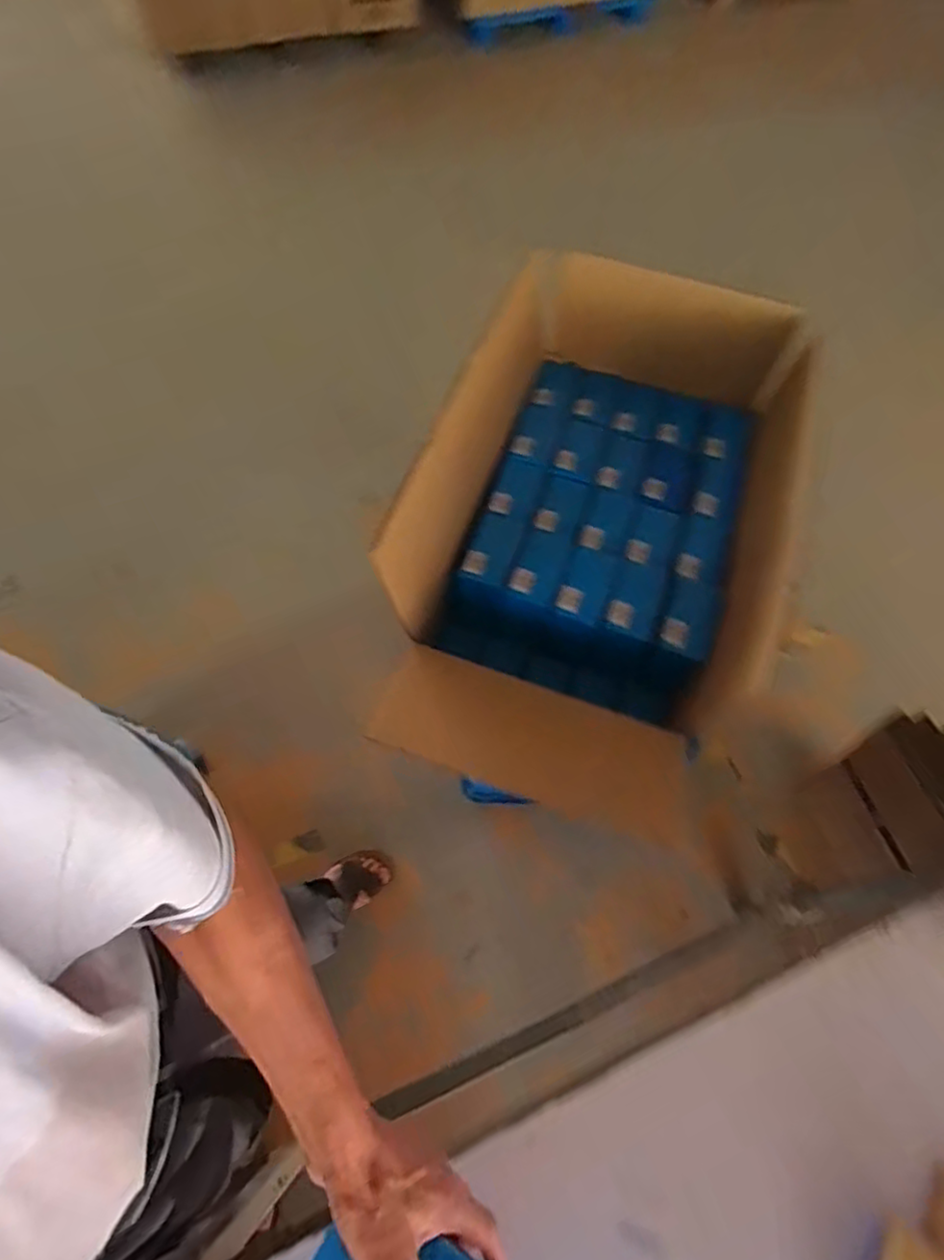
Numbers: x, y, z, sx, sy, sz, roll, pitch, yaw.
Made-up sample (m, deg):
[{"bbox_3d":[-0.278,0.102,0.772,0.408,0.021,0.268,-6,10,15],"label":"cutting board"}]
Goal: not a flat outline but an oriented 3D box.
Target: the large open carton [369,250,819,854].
[{"bbox_3d":[0.214,-0.245,1.009,0.442,0.326,0.698,18,64,7],"label":"large open carton"}]

